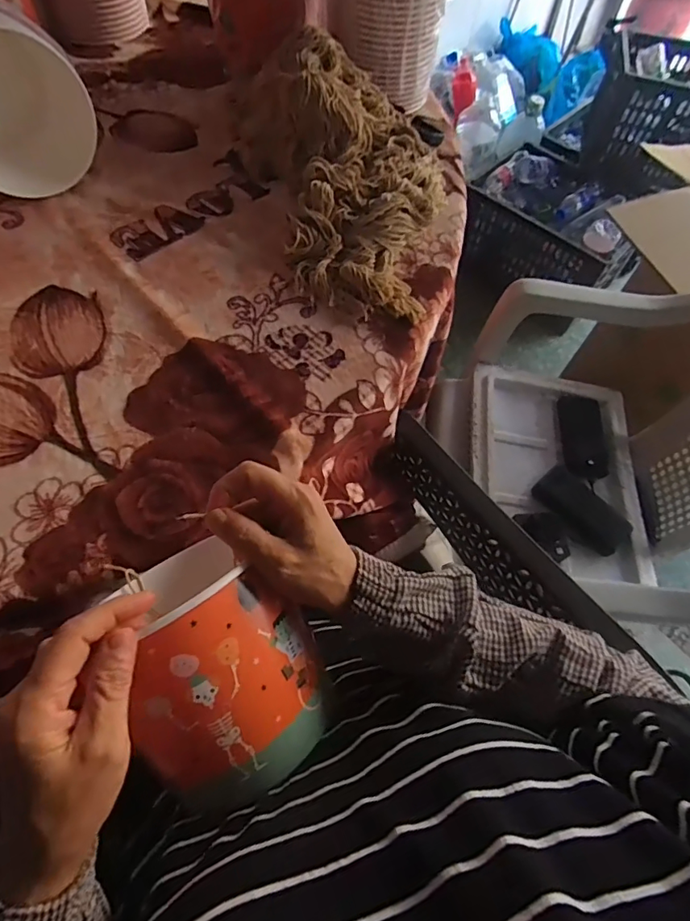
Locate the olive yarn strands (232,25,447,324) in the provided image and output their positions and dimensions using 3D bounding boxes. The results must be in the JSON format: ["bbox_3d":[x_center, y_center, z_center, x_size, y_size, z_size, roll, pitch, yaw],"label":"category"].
[{"bbox_3d":[0.013,-0.376,0.604,0.235,0.107,0.449,-16,64,-12],"label":"olive yarn strands"}]

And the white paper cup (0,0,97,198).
[{"bbox_3d":[-0.404,-0.428,0.575,0.162,0.157,0.145,-33,69,-19],"label":"white paper cup"}]

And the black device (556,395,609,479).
[{"bbox_3d":[0.429,-0.043,0.883,0.079,0.020,0.165,6,62,0],"label":"black device"}]

